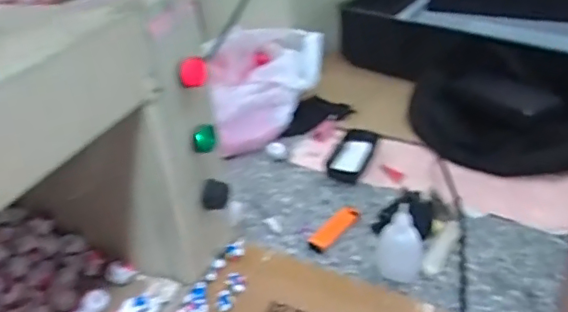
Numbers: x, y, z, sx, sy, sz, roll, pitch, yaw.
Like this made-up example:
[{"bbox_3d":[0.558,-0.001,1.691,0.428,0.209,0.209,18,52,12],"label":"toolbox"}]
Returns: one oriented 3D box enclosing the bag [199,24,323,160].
[{"bbox_3d":[-0.026,-0.116,0.874,0.164,0.116,0.233,1,34,2],"label":"bag"}]

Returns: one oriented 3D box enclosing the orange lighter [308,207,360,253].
[{"bbox_3d":[0.060,0.081,0.655,0.026,0.009,0.086,23,41,34],"label":"orange lighter"}]

